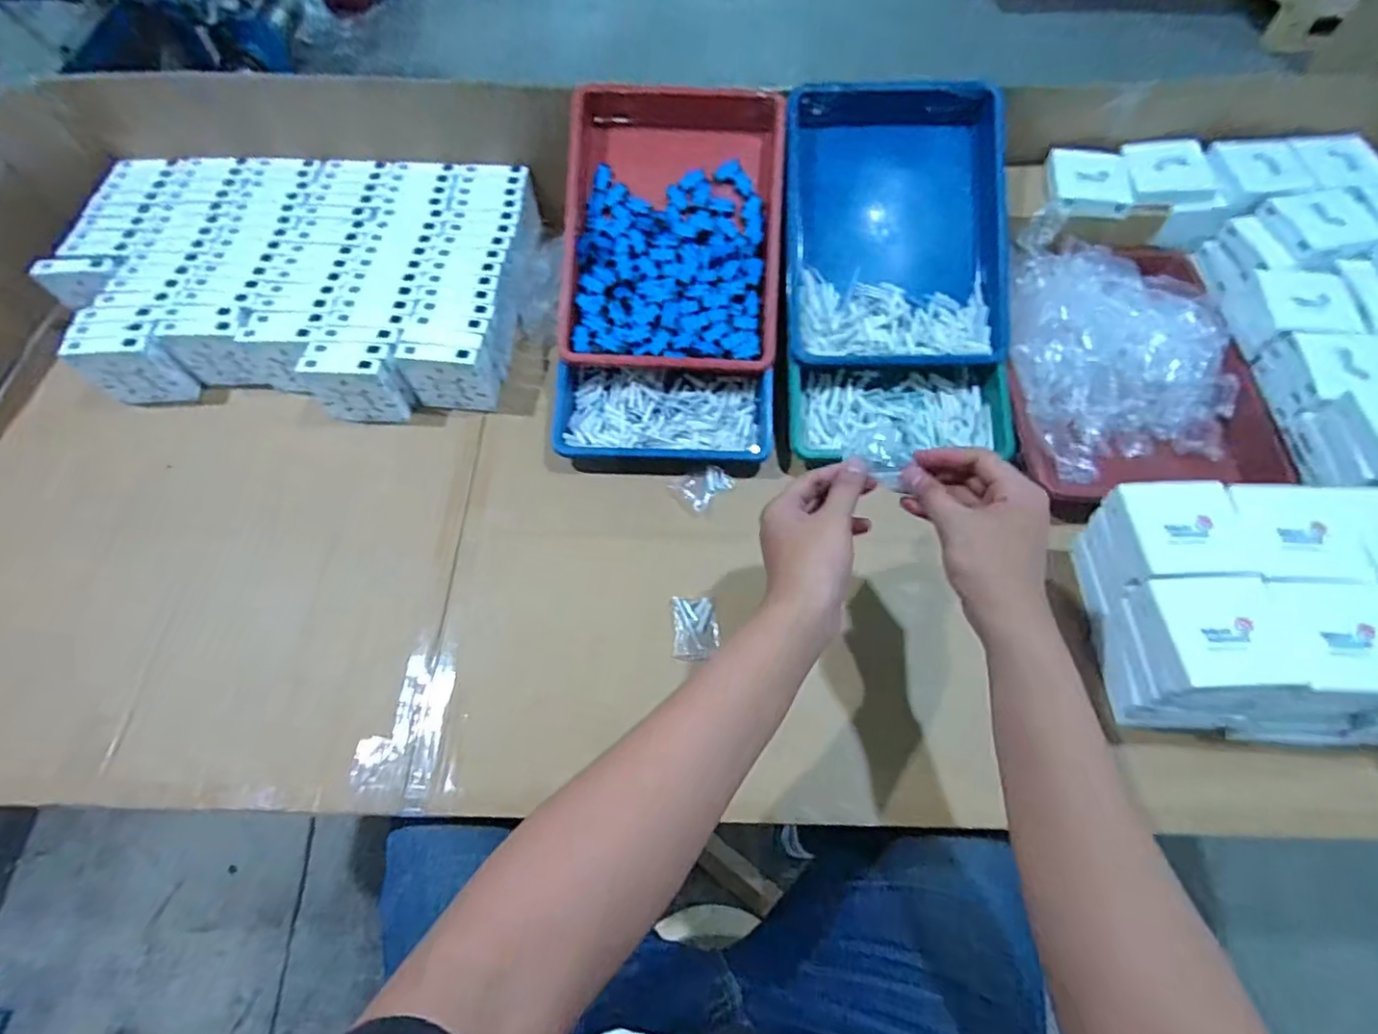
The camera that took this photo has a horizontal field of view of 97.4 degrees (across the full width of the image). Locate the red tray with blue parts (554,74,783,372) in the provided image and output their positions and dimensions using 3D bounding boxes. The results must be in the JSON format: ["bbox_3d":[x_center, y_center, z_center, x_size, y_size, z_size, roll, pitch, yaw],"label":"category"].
[{"bbox_3d":[-0.018,-0.333,0.685,0.236,0.064,0.336,3,82,1],"label":"red tray with blue parts"}]

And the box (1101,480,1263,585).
[{"bbox_3d":[0.414,0.014,0.514,0.086,0.044,0.085,0,63,1],"label":"box"}]

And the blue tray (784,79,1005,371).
[{"bbox_3d":[0.231,-0.338,0.680,0.244,0.057,0.335,0,84,0],"label":"blue tray"}]

